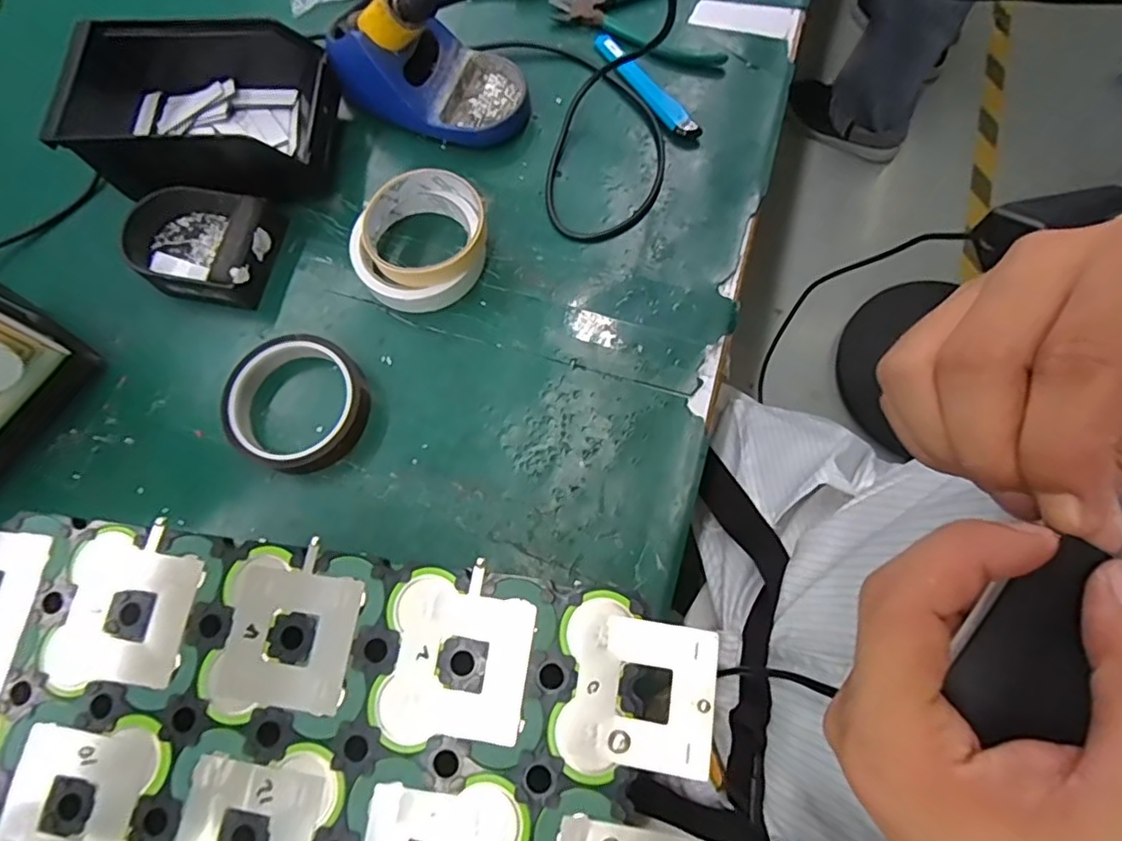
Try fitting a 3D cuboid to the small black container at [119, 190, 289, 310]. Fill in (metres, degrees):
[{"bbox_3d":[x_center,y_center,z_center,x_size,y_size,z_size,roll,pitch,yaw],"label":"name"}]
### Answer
[{"bbox_3d":[-0.266,-0.130,0.446,0.107,0.033,0.078,10,75,5],"label":"small black container"}]

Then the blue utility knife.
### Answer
[{"bbox_3d":[0.065,-0.265,0.477,0.016,0.012,0.123,-35,76,-8],"label":"blue utility knife"}]

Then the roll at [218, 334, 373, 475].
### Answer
[{"bbox_3d":[-0.180,-0.012,0.415,0.095,0.025,0.089,-1,74,2],"label":"roll"}]

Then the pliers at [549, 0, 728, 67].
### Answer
[{"bbox_3d":[0.071,-0.344,0.496,0.143,0.011,0.095,15,75,6],"label":"pliers"}]

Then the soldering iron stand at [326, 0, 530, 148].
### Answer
[{"bbox_3d":[-0.100,-0.267,0.448,0.148,0.081,0.074,16,75,7],"label":"soldering iron stand"}]

